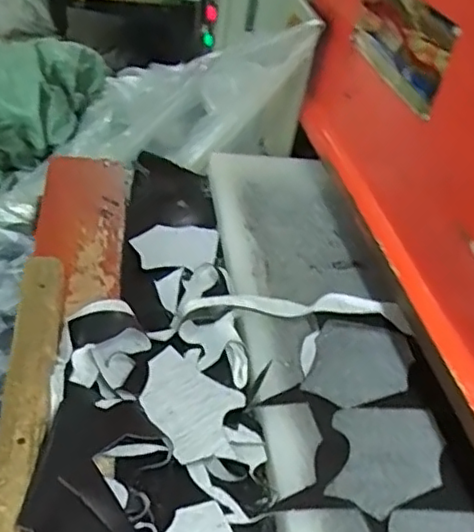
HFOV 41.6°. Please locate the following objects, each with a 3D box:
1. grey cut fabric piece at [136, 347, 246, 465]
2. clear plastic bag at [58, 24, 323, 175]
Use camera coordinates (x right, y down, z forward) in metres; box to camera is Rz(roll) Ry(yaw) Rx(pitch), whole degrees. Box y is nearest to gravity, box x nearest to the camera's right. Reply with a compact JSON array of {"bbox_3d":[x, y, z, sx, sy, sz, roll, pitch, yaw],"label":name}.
[{"bbox_3d":[-0.046,0.137,0.626,0.099,0.011,0.134,-11,47,-43],"label":"grey cut fabric piece"},{"bbox_3d":[-0.080,-0.278,1.104,0.497,0.155,0.188,-1,27,38],"label":"clear plastic bag"}]

